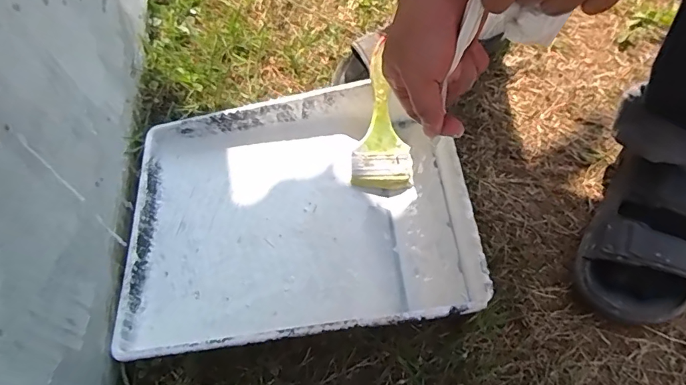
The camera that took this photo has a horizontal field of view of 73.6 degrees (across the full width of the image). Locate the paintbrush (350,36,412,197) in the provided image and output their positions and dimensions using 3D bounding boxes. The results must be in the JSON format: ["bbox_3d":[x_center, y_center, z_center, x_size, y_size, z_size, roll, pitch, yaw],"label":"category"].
[{"bbox_3d":[0.041,-0.077,0.519,0.067,0.018,0.161,-3,98,2],"label":"paintbrush"}]

